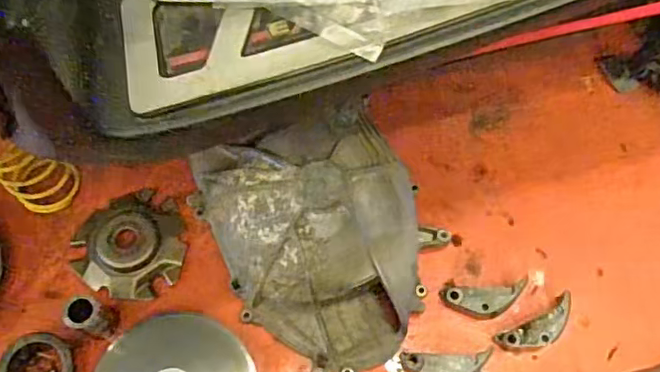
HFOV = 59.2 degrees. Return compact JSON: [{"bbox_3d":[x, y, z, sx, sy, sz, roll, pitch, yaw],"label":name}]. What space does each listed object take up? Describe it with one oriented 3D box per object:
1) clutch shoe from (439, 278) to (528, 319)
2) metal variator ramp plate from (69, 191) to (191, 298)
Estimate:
[{"bbox_3d":[0.160,0.119,0.601,0.086,0.015,0.035,-1,66,-2],"label":"clutch shoe"},{"bbox_3d":[-0.215,0.062,0.623,0.115,0.020,0.112,0,63,0],"label":"metal variator ramp plate"}]

